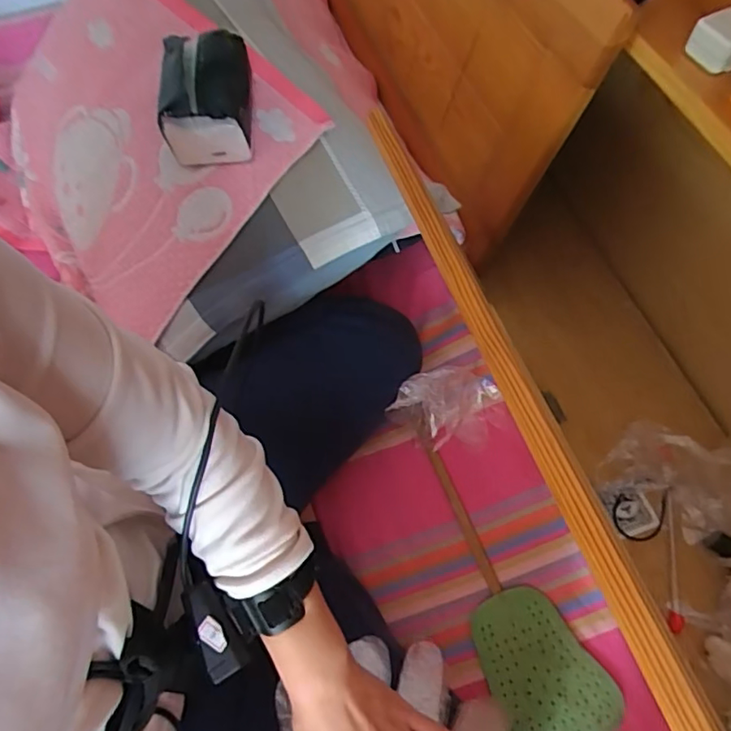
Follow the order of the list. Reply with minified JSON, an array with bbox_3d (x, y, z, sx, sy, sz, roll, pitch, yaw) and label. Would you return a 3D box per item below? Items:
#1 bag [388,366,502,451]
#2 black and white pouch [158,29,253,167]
[{"bbox_3d":[0.100,0.054,0.661,0.135,0.075,0.084,-13,64,-2],"label":"bag"},{"bbox_3d":[-0.162,-0.269,0.556,0.084,0.092,0.103,2,64,5],"label":"black and white pouch"}]

